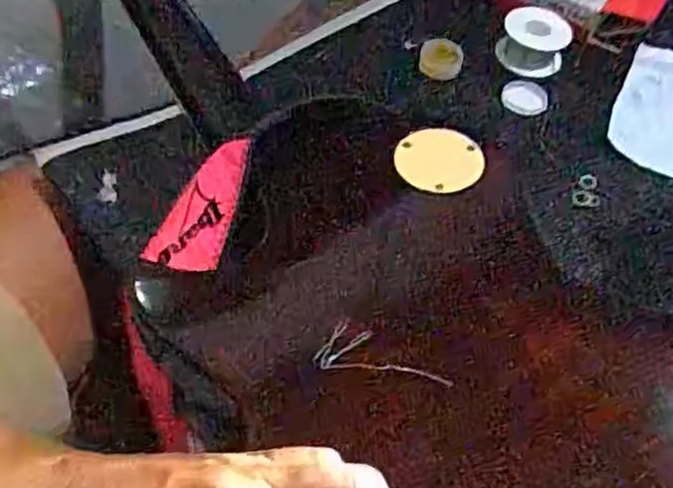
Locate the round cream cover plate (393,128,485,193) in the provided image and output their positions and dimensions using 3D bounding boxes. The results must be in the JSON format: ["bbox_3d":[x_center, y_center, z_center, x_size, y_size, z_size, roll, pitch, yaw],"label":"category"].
[{"bbox_3d":[0.060,-0.050,0.419,0.050,0.005,0.048,3,53,-3],"label":"round cream cover plate"}]

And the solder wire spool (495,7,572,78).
[{"bbox_3d":[0.159,-0.163,0.573,0.052,0.029,0.051,3,53,-3],"label":"solder wire spool"}]

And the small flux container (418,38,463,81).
[{"bbox_3d":[0.081,-0.143,0.559,0.032,0.021,0.030,3,53,-3],"label":"small flux container"}]

